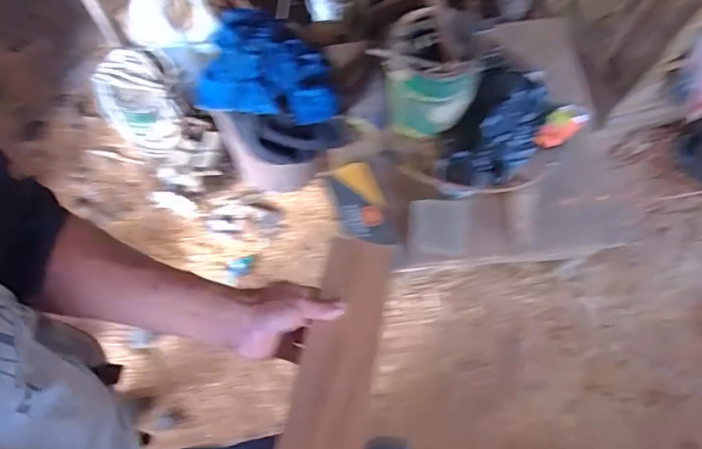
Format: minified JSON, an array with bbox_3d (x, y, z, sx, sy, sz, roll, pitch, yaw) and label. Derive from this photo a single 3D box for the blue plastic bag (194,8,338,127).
[{"bbox_3d":[-0.174,-0.359,1.188,0.348,0.112,0.246,26,69,7],"label":"blue plastic bag"}]

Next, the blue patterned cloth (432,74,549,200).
[{"bbox_3d":[0.321,-0.207,1.154,0.182,0.070,0.352,36,70,11],"label":"blue patterned cloth"}]

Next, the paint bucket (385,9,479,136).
[{"bbox_3d":[0.176,-0.326,1.127,0.187,0.242,0.183,1,68,-3],"label":"paint bucket"}]

